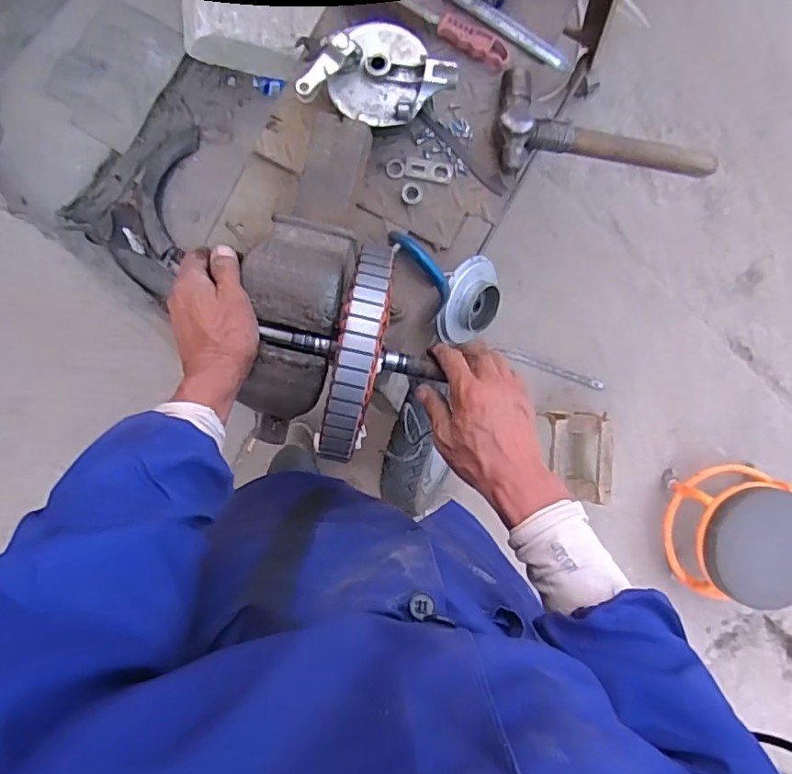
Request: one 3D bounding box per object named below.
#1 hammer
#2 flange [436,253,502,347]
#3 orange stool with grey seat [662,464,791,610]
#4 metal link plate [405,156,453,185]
[{"bbox_3d":[0.273,-0.337,0.714,0.300,0.054,0.121,-4,88,-6],"label":"hammer"},{"bbox_3d":[0.174,-0.206,1.358,0.180,0.070,0.222,20,92,-46],"label":"flange"},{"bbox_3d":[0.838,0.359,1.367,0.272,0.240,0.309,-6,88,-6],"label":"orange stool with grey seat"},{"bbox_3d":[0.042,-0.276,0.712,0.060,0.006,0.029,11,87,-5],"label":"metal link plate"}]

